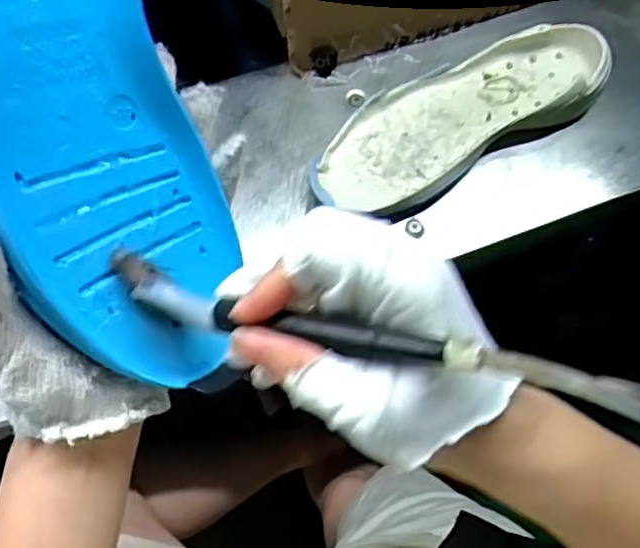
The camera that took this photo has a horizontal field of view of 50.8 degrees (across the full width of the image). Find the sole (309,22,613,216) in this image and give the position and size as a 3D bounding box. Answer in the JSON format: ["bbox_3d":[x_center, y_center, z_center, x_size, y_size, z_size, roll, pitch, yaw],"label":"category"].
[{"bbox_3d":[0.116,-0.135,0.582,0.271,0.044,0.101,-31,73,-11],"label":"sole"}]

